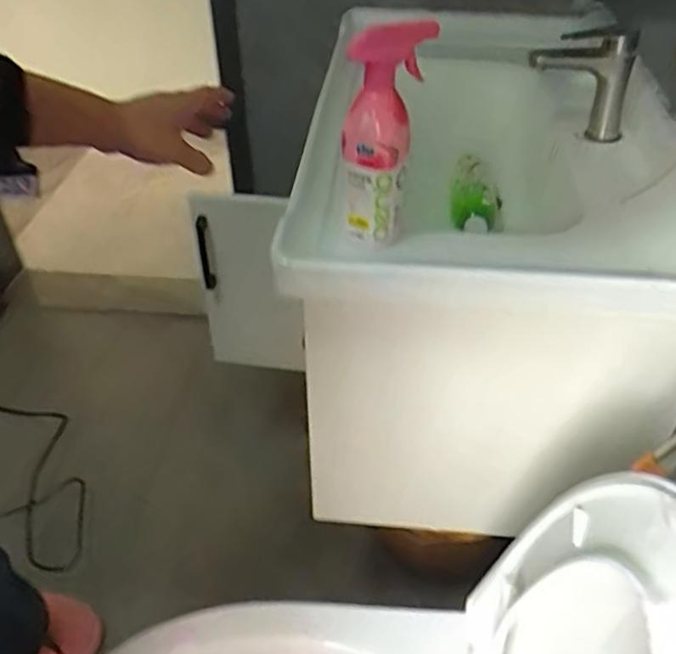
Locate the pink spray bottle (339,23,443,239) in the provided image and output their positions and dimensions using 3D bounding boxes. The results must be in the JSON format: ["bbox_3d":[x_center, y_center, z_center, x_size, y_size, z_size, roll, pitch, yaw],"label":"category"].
[{"bbox_3d":[0.046,-0.206,0.685,0.077,0.215,0.105,1,43,2],"label":"pink spray bottle"}]

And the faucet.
[{"bbox_3d":[0.323,-0.327,0.888,0.127,0.153,0.049,11,55,15],"label":"faucet"}]

